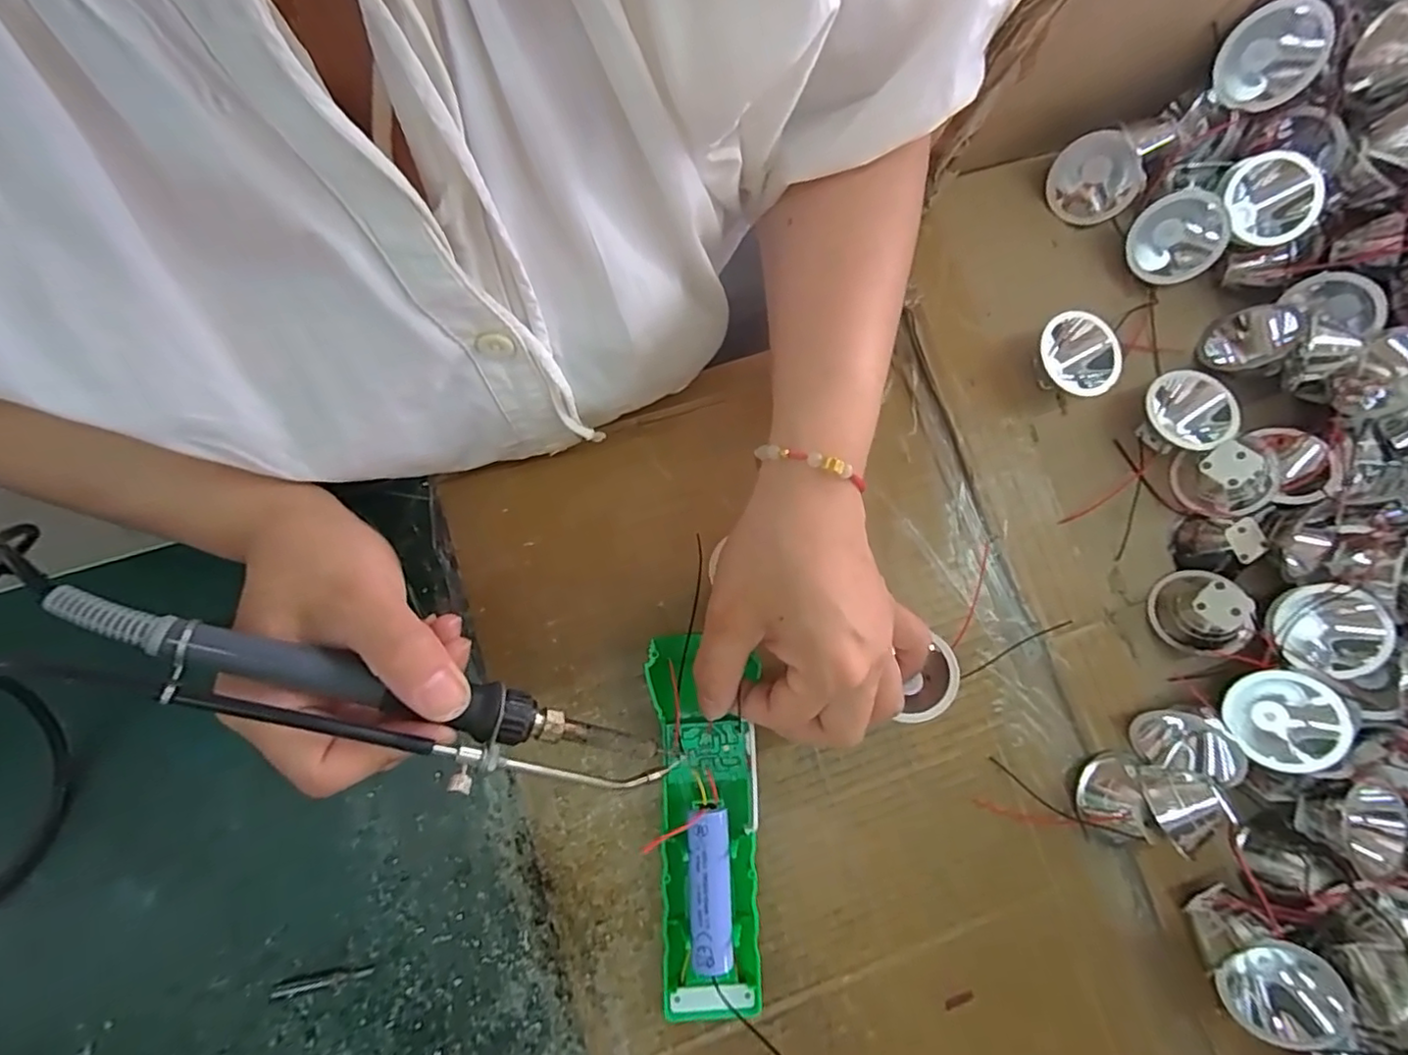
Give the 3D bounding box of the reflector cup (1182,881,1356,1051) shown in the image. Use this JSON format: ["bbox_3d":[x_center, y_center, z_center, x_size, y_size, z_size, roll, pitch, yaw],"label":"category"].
[{"bbox_3d":[0.233,0.188,0.267,0.036,0.046,0.043,-35,80,-9],"label":"reflector cup"}]

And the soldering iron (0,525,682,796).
[{"bbox_3d":[-0.113,0.059,0.214,0.220,0.019,0.031,23,76,-18],"label":"soldering iron"}]

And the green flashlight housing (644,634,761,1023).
[{"bbox_3d":[0.001,0.128,0.274,0.045,0.023,0.157,-5,82,-3],"label":"green flashlight housing"}]

